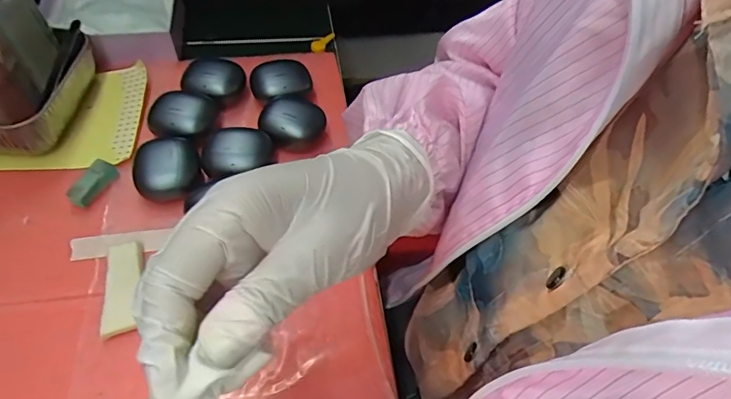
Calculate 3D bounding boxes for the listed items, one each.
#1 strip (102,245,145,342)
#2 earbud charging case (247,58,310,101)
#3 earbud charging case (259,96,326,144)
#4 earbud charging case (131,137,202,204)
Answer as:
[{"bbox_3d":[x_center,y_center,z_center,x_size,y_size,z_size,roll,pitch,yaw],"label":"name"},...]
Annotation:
[{"bbox_3d":[-0.168,0.061,0.330,0.023,0.010,0.069,-10,53,-11],"label":"strip"},{"bbox_3d":[-0.081,-0.109,0.454,0.056,0.030,0.048,-27,58,-22],"label":"earbud charging case"},{"bbox_3d":[-0.066,-0.069,0.424,0.055,0.023,0.049,-14,54,-14],"label":"earbud charging case"},{"bbox_3d":[-0.159,-0.023,0.380,0.048,0.020,0.053,-15,54,-14],"label":"earbud charging case"}]

